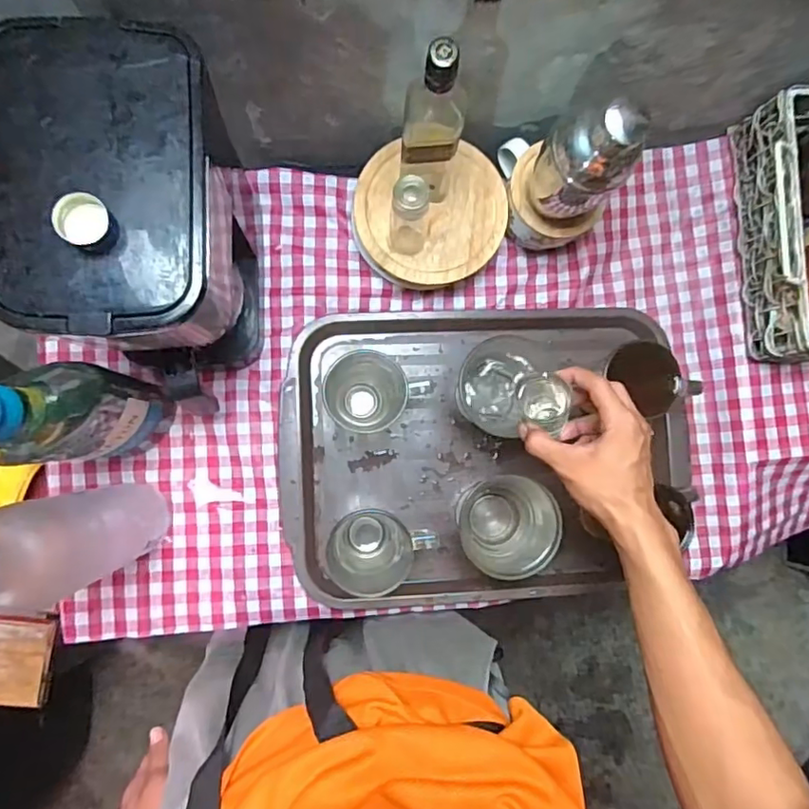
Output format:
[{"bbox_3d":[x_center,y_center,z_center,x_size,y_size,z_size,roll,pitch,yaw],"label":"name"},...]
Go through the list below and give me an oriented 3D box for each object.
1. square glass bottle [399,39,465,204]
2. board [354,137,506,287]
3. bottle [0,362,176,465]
[{"bbox_3d":[0.025,-0.234,0.487,0.056,0.186,0.055,13,84,-5],"label":"square glass bottle"},{"bbox_3d":[0.027,-0.193,0.582,0.150,0.019,0.138,1,85,-6],"label":"board"},{"bbox_3d":[-0.255,0.009,0.440,0.073,0.288,0.071,1,85,-6],"label":"bottle"}]

